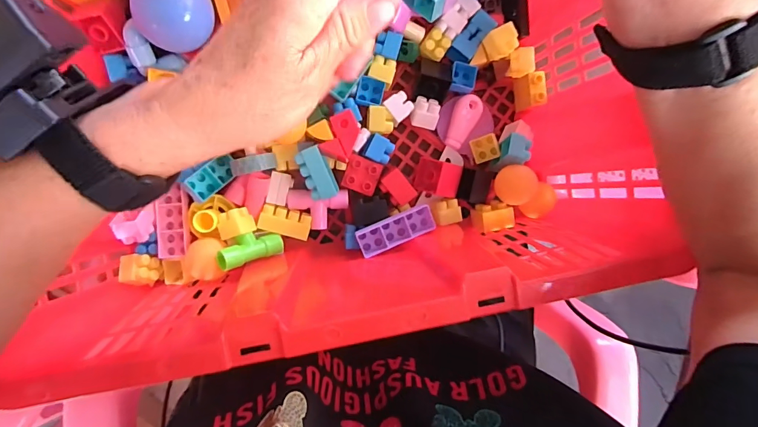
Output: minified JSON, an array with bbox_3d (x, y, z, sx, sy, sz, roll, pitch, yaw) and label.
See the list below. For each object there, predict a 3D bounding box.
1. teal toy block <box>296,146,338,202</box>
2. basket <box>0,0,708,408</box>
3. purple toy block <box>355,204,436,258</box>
[{"bbox_3d":[-0.055,-0.034,0.365,0.025,0.018,0.046,-25,95,-6],"label":"teal toy block"},{"bbox_3d":[-0.035,-0.096,0.319,0.450,0.160,0.348,-12,93,-7],"label":"basket"},{"bbox_3d":[0.016,0.016,0.377,0.072,0.014,0.026,-22,95,-6],"label":"purple toy block"}]

